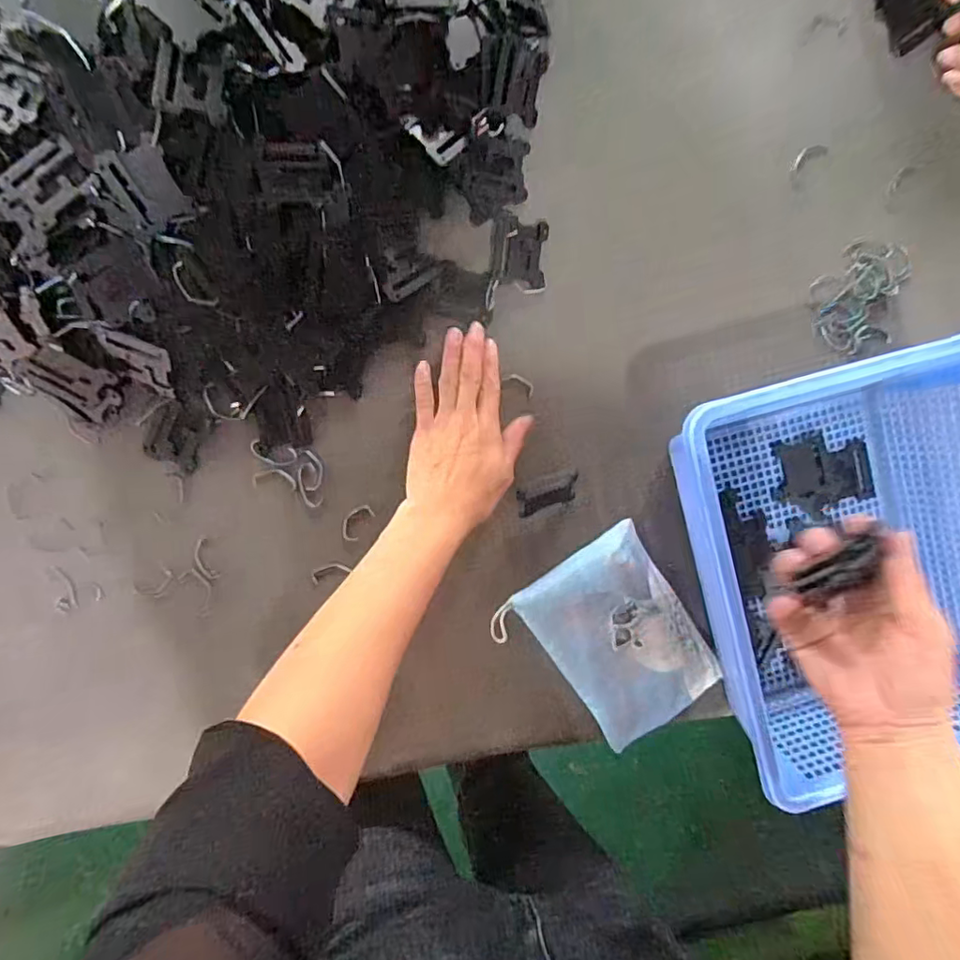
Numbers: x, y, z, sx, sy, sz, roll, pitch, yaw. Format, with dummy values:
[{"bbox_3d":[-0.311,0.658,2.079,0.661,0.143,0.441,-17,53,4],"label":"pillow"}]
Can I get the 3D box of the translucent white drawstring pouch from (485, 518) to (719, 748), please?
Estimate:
[{"bbox_3d":[0.108,0.136,0.470,0.135,0.028,0.159,-34,96,-1],"label":"translucent white drawstring pouch"}]

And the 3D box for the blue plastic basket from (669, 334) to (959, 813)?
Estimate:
[{"bbox_3d":[0.285,0.069,0.439,0.234,0.107,0.307,-15,95,-3],"label":"blue plastic basket"}]

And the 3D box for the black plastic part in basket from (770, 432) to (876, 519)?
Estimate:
[{"bbox_3d":[0.296,-0.005,0.481,0.086,0.006,0.068,-10,95,-4],"label":"black plastic part in basket"}]

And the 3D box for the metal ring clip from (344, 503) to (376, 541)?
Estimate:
[{"bbox_3d":[-0.100,0.034,0.456,0.018,0.004,0.032,37,91,-6],"label":"metal ring clip"}]

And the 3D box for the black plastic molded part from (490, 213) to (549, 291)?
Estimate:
[{"bbox_3d":[0.032,-0.182,0.445,0.043,0.010,0.053,2,94,-5],"label":"black plastic molded part"}]

